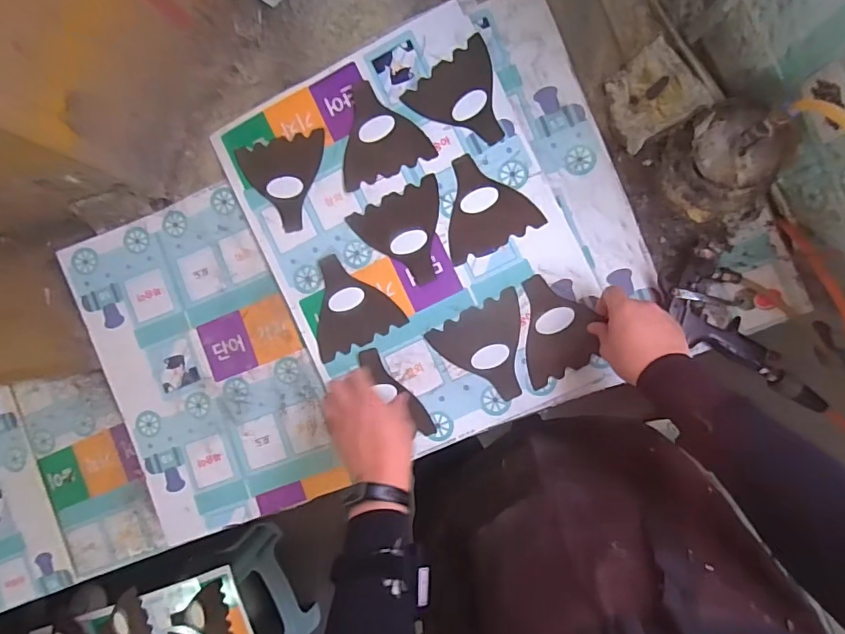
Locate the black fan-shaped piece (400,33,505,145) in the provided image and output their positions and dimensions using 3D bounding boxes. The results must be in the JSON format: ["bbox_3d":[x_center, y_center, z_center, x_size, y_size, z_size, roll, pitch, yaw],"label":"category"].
[{"bbox_3d":[0.058,-0.275,0.619,0.117,0.006,0.123,-37,85,6],"label":"black fan-shaped piece"}]

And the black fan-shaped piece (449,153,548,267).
[{"bbox_3d":[0.076,-0.147,0.619,0.119,0.004,0.123,-23,87,7],"label":"black fan-shaped piece"}]

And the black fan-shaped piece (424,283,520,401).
[{"bbox_3d":[0.091,0.043,0.616,0.120,0.011,0.125,-33,84,9],"label":"black fan-shaped piece"}]

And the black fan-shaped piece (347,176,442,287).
[{"bbox_3d":[-0.018,-0.103,0.632,0.121,0.006,0.123,-25,86,7],"label":"black fan-shaped piece"}]

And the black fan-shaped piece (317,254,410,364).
[{"bbox_3d":[-0.101,-0.021,0.643,0.122,0.004,0.124,-25,86,7],"label":"black fan-shaped piece"}]

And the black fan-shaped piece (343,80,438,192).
[{"bbox_3d":[-0.061,-0.245,0.631,0.121,0.009,0.123,-20,87,8],"label":"black fan-shaped piece"}]

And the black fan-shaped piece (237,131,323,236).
[{"bbox_3d":[-0.181,-0.178,0.648,0.117,0.005,0.121,-12,88,8],"label":"black fan-shaped piece"}]

